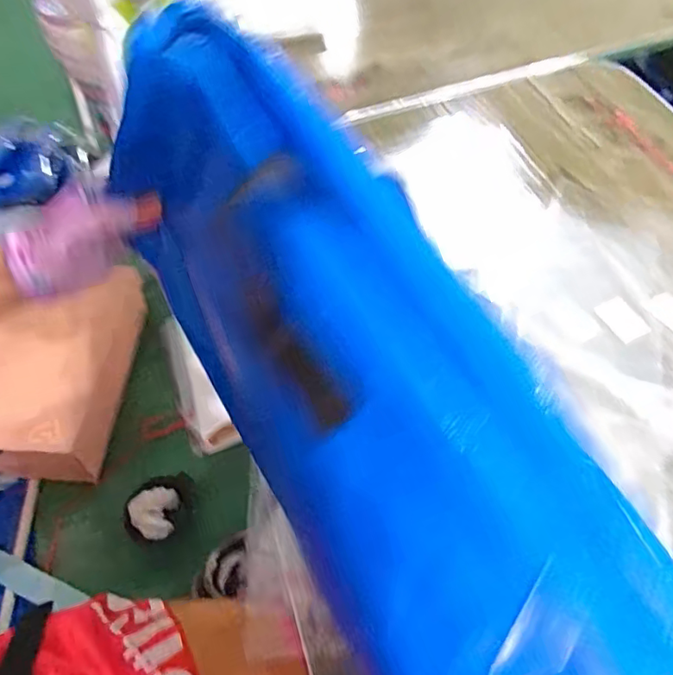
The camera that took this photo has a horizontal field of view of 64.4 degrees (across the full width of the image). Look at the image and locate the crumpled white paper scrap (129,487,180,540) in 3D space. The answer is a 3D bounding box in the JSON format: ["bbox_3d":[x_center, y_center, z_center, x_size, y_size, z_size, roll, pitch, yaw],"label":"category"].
[{"bbox_3d":[-0.298,0.288,0.876,0.070,0.064,0.079,0,57,4],"label":"crumpled white paper scrap"}]

